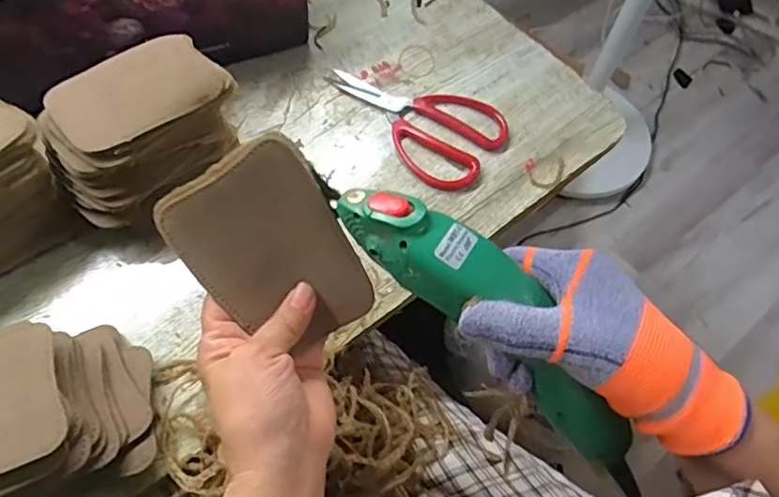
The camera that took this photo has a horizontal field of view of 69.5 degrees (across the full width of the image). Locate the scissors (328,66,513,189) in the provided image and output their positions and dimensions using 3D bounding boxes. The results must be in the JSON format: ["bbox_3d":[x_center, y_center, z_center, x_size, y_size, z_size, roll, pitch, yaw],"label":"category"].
[{"bbox_3d":[0.018,-0.132,0.558,0.186,0.011,0.109,32,63,14],"label":"scissors"}]

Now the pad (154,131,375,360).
[{"bbox_3d":[-0.068,0.003,0.329,0.090,0.008,0.118,-30,107,10],"label":"pad"}]

